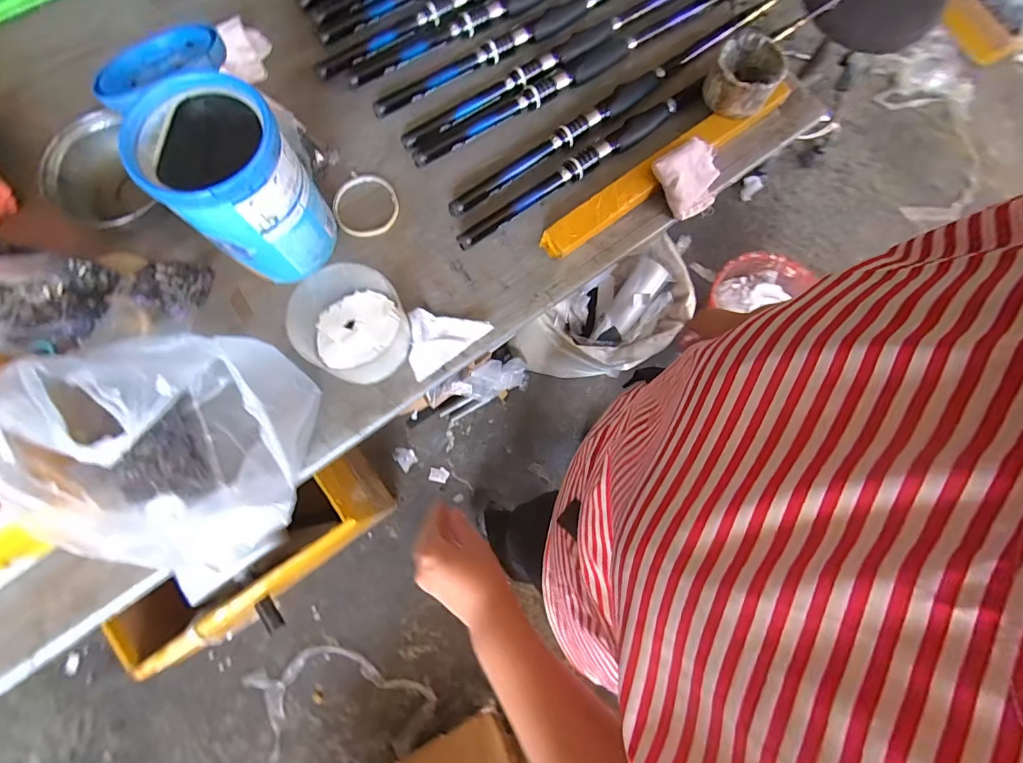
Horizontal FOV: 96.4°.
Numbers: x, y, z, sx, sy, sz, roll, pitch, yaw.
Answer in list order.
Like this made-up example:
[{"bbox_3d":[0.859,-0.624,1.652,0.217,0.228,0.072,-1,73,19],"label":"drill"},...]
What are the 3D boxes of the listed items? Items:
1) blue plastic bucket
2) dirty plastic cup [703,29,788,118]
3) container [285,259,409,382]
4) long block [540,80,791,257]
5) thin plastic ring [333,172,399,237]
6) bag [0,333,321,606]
[{"bbox_3d":[-0.276,-0.200,0.483,0.122,0.176,0.135,-29,81,-8],"label":"blue plastic bucket"},{"bbox_3d":[0.298,-0.390,0.589,0.084,0.056,0.092,0,78,-2],"label":"dirty plastic cup"},{"bbox_3d":[-0.173,-0.062,0.505,0.114,0.077,0.111,0,78,-2],"label":"container"},{"bbox_3d":[0.205,-0.278,0.578,0.396,0.027,0.038,-36,82,-9],"label":"long block"},{"bbox_3d":[-0.184,-0.224,0.579,0.079,0.013,0.085,0,78,-2],"label":"thin plastic ring"},{"bbox_3d":[-0.325,0.058,0.430,0.189,0.179,0.225,13,78,1],"label":"bag"}]

